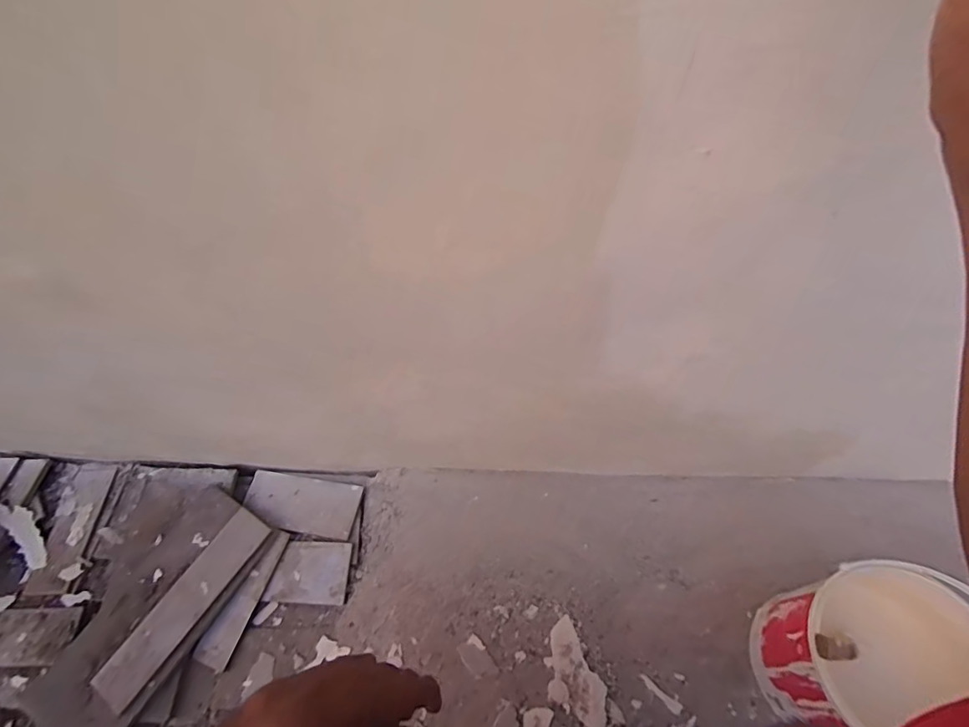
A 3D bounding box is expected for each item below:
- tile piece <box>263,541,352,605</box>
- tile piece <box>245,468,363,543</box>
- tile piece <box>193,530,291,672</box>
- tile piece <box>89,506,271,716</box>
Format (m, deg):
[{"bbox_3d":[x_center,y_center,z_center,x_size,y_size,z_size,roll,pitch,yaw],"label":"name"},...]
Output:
[{"bbox_3d":[-0.267,0.318,0.743,0.120,0.014,0.086,-3,64,10],"label":"tile piece"},{"bbox_3d":[-0.301,0.229,0.798,0.195,0.014,0.087,7,54,11],"label":"tile piece"},{"bbox_3d":[-0.363,0.348,0.733,0.046,0.007,0.196,24,70,-6],"label":"tile piece"},{"bbox_3d":[-0.435,0.349,0.712,0.068,0.012,0.281,28,68,21],"label":"tile piece"}]

